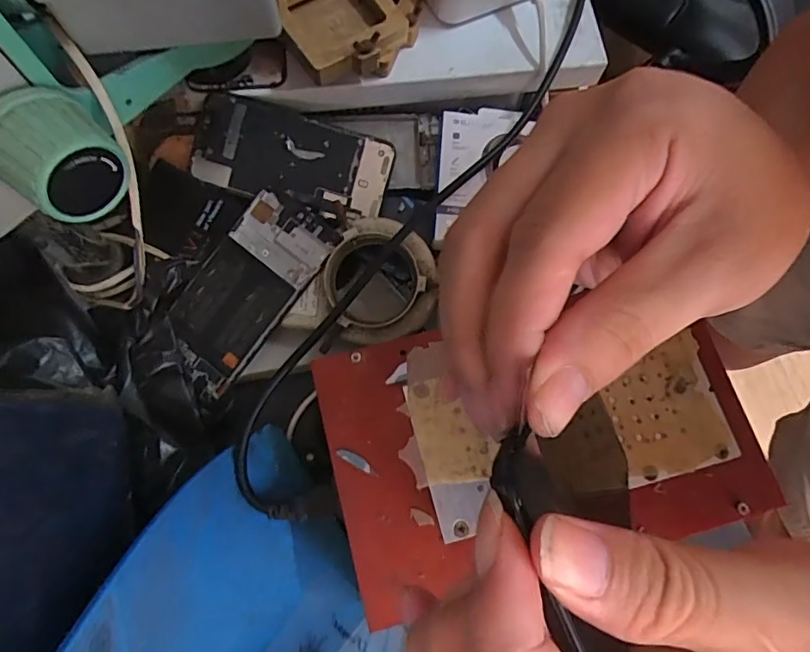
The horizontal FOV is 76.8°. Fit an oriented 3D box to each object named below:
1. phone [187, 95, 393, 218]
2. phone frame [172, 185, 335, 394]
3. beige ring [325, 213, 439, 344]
[{"bbox_3d":[-0.084,-0.128,0.391,0.144,0.009,0.065,13,93,-6],"label":"phone"},{"bbox_3d":[-0.114,-0.031,0.373,0.069,0.008,0.143,38,91,5],"label":"phone frame"},{"bbox_3d":[-0.018,-0.035,0.368,0.076,0.015,0.087,-12,89,-4],"label":"beige ring"}]

